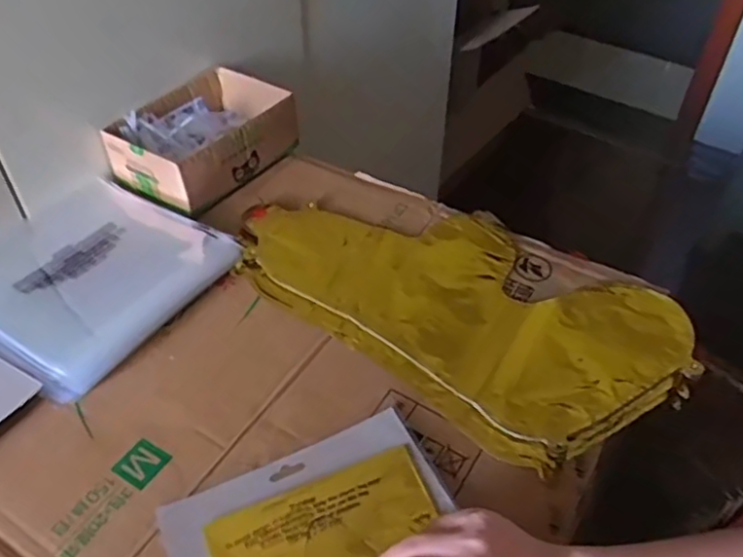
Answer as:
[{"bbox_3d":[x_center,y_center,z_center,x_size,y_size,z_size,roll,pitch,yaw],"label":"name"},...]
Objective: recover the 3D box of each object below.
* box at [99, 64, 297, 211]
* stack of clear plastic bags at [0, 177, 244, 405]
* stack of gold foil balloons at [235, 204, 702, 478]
[{"bbox_3d":[-0.189,-0.161,0.749,0.139,0.064,0.188,28,51,25],"label":"box"},{"bbox_3d":[-0.276,-0.009,0.630,0.213,0.019,0.218,25,50,23],"label":"stack of clear plastic bags"},{"bbox_3d":[0.079,0.014,0.630,0.405,0.023,0.233,31,52,27],"label":"stack of gold foil balloons"}]

